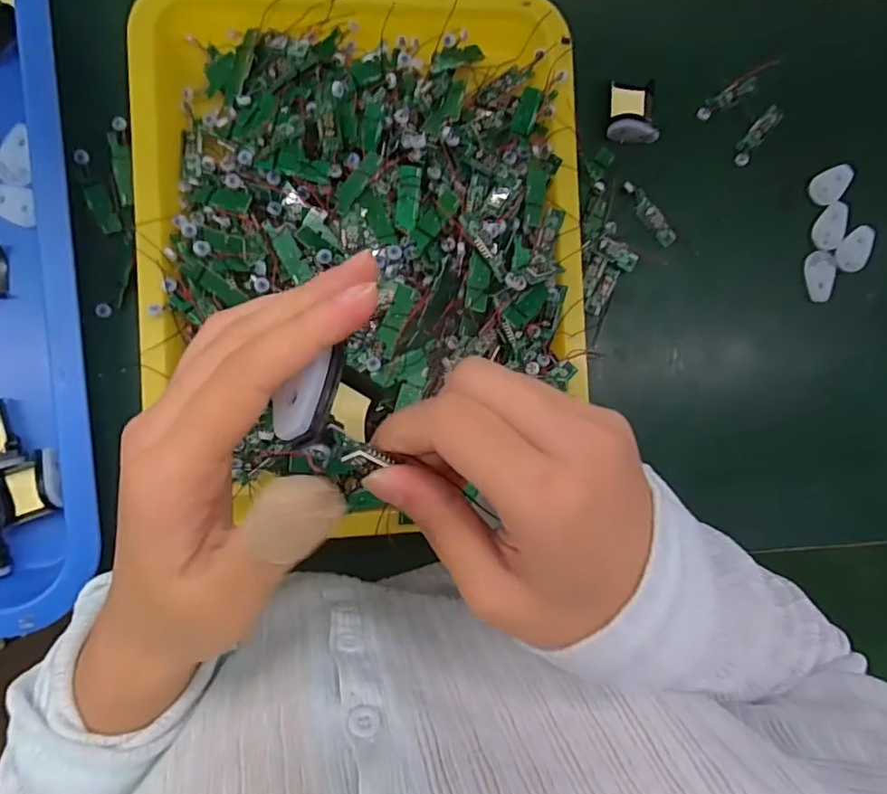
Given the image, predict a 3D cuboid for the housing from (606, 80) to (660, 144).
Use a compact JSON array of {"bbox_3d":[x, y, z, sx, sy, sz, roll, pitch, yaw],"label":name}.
[{"bbox_3d":[0.126,-0.191,0.381,0.032,0.015,0.043,1,89,-7],"label":"housing"}]

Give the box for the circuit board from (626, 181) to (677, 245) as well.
[{"bbox_3d":[0.143,-0.128,0.391,0.015,0.007,0.051,-35,94,-6],"label":"circuit board"}]

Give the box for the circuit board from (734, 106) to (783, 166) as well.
[{"bbox_3d":[0.222,-0.186,0.403,0.013,0.006,0.052,38,85,-5],"label":"circuit board"}]

